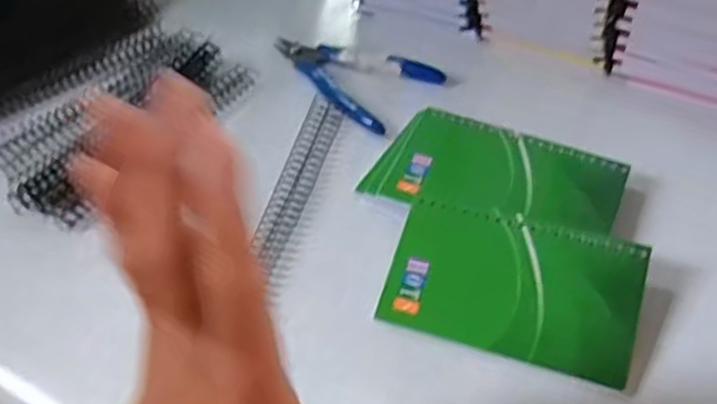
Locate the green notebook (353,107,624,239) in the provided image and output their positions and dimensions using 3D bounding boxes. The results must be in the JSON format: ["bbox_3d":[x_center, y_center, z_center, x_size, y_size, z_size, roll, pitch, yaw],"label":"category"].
[{"bbox_3d":[0.083,-0.017,0.442,0.138,0.008,0.075,17,53,18],"label":"green notebook"}]

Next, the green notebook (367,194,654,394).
[{"bbox_3d":[0.082,0.044,0.396,0.128,0.004,0.075,14,70,15],"label":"green notebook"}]

